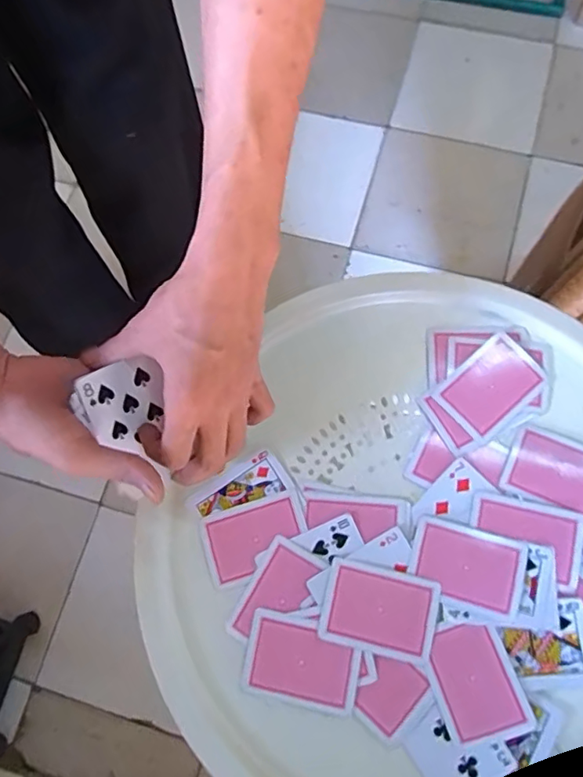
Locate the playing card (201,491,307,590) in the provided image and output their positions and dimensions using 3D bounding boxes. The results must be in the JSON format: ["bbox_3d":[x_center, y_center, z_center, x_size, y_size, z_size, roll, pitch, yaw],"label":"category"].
[{"bbox_3d":[-0.030,0.123,0.459,0.083,0.010,0.055,-18,71,-6],"label":"playing card"}]

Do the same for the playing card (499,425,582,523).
[{"bbox_3d":[0.223,0.071,0.458,0.085,0.005,0.062,22,73,11],"label":"playing card"}]

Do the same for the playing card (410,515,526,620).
[{"bbox_3d":[0.138,0.140,0.439,0.083,0.004,0.060,13,72,8],"label":"playing card"}]

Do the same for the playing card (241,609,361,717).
[{"bbox_3d":[0.007,0.209,0.425,0.084,0.006,0.062,9,81,9],"label":"playing card"}]

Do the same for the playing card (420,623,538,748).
[{"bbox_3d":[0.136,0.218,0.414,0.060,0.004,0.081,-20,72,2],"label":"playing card"}]

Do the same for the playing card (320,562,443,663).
[{"bbox_3d":[0.068,0.171,0.430,0.084,0.004,0.061,12,70,5],"label":"playing card"}]

